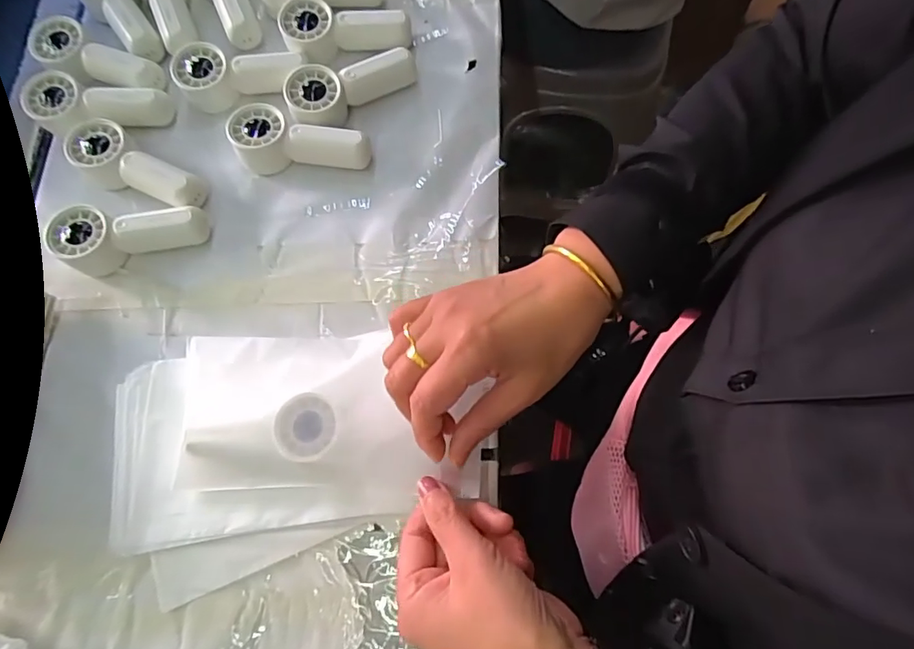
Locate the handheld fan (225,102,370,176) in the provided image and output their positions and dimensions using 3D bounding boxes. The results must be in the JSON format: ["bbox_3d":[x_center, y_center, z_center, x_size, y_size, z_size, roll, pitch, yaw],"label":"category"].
[{"bbox_3d":[-0.126,-0.151,0.421,0.108,0.030,0.044,-1,73,1],"label":"handheld fan"}]

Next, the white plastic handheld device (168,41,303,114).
[{"bbox_3d":[-0.185,-0.216,0.444,0.103,0.035,0.040,-9,73,-1],"label":"white plastic handheld device"}]

